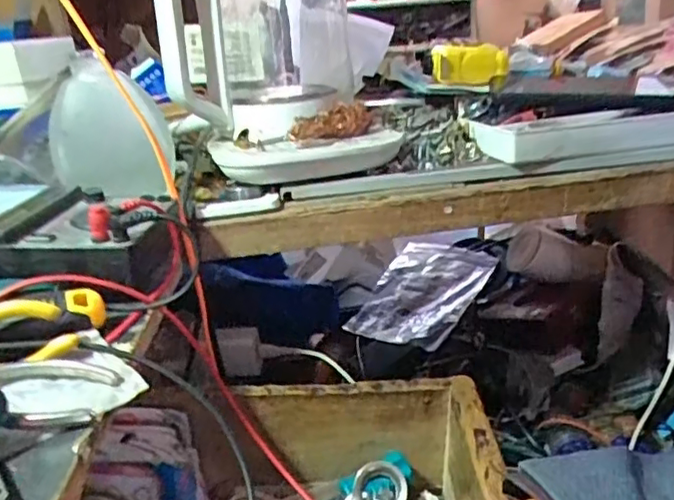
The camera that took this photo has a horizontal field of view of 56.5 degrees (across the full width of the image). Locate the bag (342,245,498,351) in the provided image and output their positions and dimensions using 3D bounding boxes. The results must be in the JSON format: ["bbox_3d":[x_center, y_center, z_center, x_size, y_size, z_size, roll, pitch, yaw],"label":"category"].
[{"bbox_3d":[0.122,0.060,0.890,0.135,0.015,0.206,19,50,30],"label":"bag"}]

